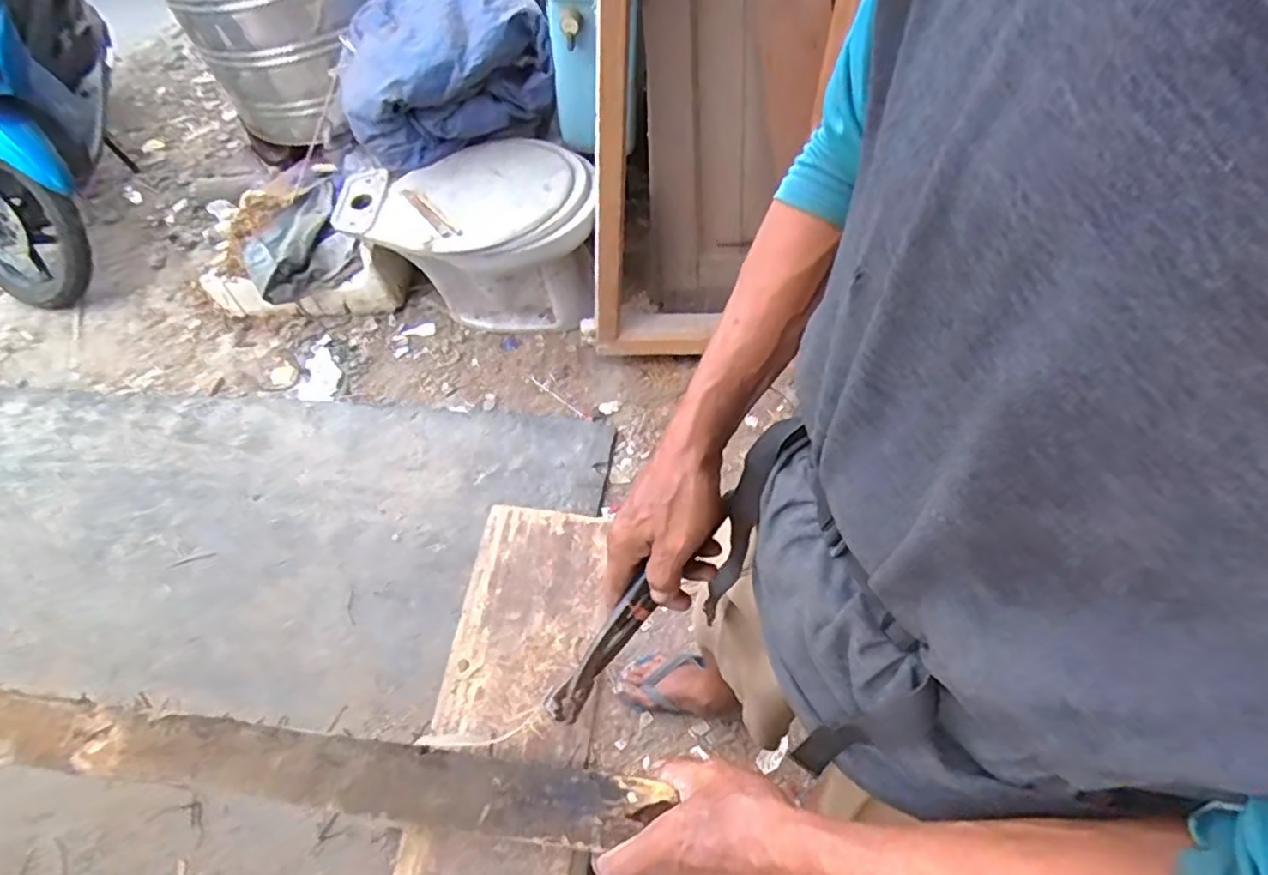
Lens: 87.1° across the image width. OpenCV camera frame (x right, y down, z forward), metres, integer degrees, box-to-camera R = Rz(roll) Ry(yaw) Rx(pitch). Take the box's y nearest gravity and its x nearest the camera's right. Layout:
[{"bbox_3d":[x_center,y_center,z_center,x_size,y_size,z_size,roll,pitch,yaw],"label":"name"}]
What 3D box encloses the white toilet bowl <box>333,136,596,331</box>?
[{"bbox_3d":[-0.378,-0.424,1.627,0.597,0.414,0.351,-6,55,1],"label":"white toilet bowl"}]

